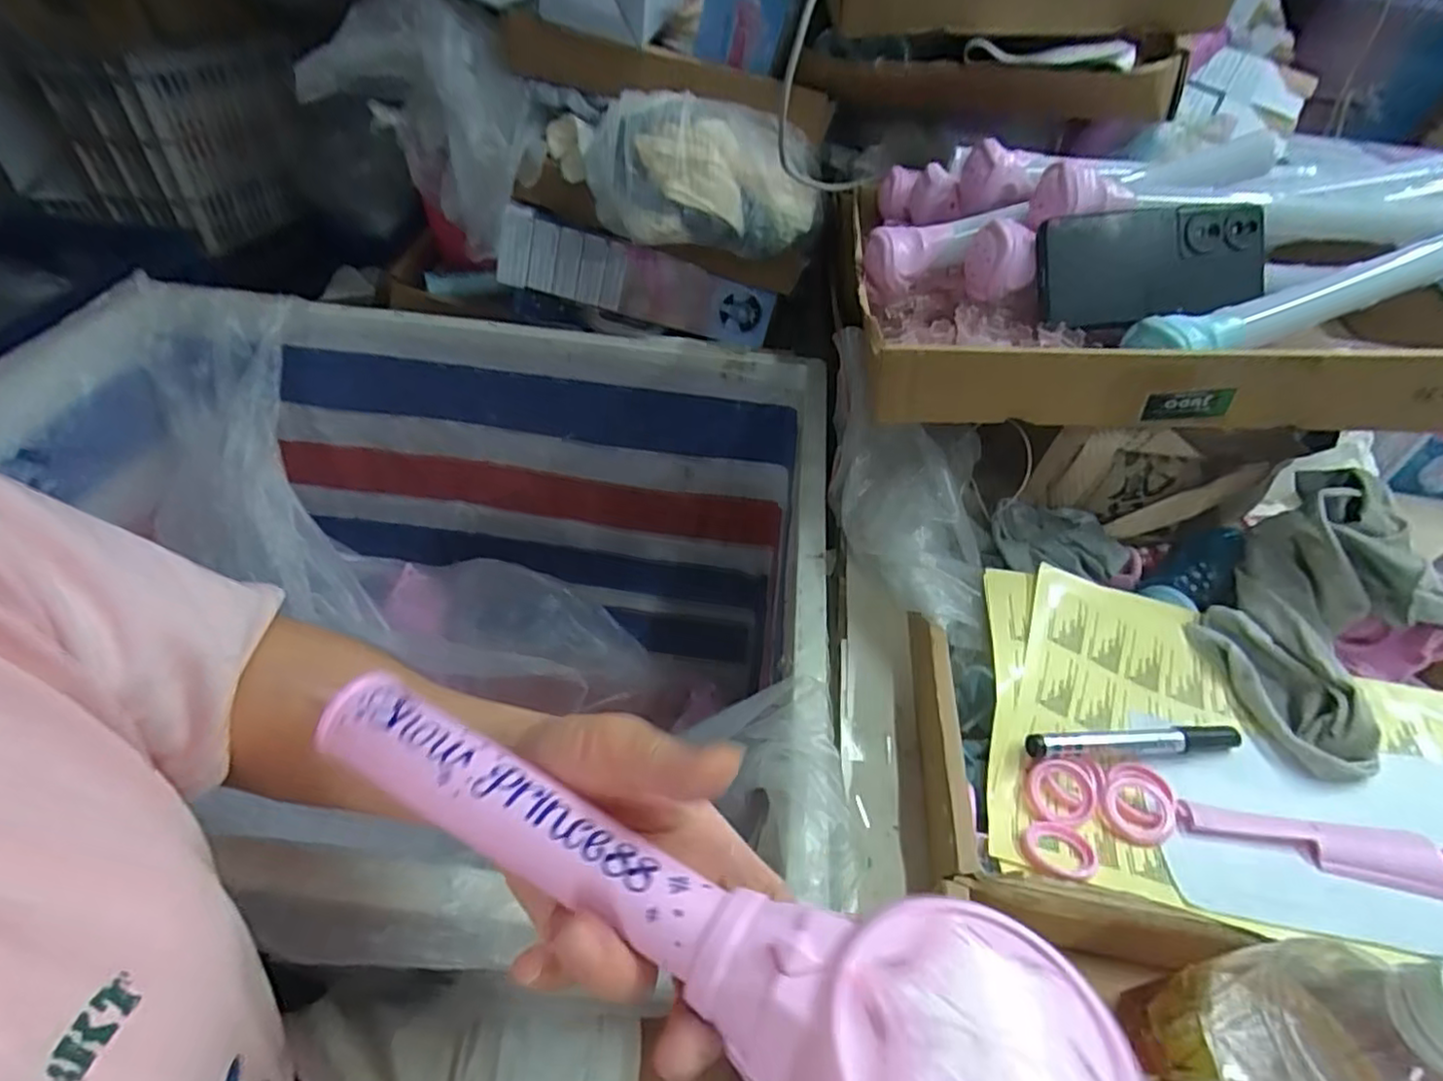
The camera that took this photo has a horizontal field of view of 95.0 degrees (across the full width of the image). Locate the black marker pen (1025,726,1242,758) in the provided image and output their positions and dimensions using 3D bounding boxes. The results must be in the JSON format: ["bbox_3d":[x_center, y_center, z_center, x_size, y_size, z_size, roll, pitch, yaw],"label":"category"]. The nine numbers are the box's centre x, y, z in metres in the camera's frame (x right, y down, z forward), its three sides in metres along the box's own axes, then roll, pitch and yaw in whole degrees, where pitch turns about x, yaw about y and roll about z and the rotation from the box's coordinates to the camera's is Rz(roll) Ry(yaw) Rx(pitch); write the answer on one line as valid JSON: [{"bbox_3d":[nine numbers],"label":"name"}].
[{"bbox_3d":[0.255,0.123,0.408,0.136,0.013,0.014,-1,44,-7],"label":"black marker pen"}]

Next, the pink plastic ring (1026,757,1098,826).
[{"bbox_3d":[0.204,0.150,0.394,0.039,0.013,0.039,-5,68,12],"label":"pink plastic ring"}]

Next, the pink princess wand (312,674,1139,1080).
[{"bbox_3d":[-0.016,0.114,0.199,0.299,0.034,0.075,15,43,27],"label":"pink princess wand"}]

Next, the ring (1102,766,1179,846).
[{"bbox_3d":[0.249,0.155,0.392,0.038,0.008,0.049,31,49,24],"label":"ring"}]

